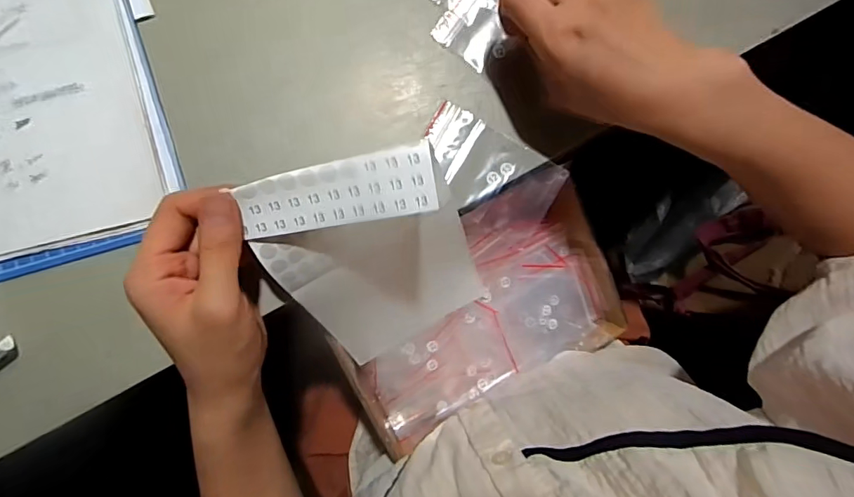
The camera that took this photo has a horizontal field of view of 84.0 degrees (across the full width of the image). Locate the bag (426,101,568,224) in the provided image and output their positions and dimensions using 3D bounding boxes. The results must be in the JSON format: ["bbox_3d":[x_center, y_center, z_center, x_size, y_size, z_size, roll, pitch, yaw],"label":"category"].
[{"bbox_3d":[0.047,-0.058,0.354,0.107,0.010,0.056,31,85,-4],"label":"bag"}]

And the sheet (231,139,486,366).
[{"bbox_3d":[-0.039,0.017,0.335,0.141,0.196,0.053,-23,52,1],"label":"sheet"}]

